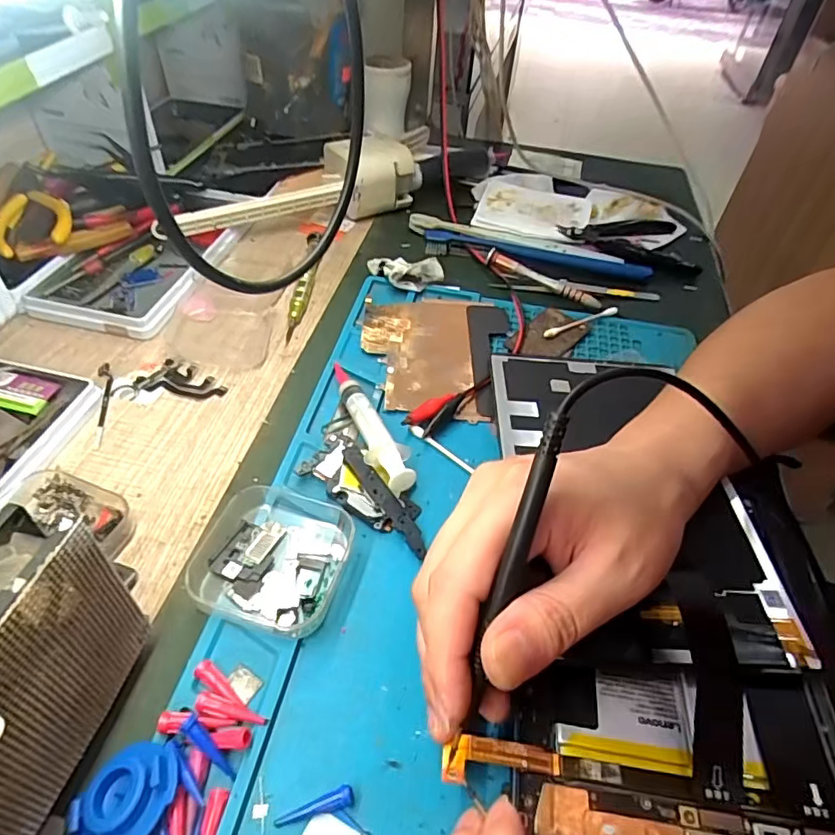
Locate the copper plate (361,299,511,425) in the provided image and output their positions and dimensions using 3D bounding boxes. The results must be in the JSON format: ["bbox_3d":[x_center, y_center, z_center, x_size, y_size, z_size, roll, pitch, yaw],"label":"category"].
[{"bbox_3d":[0.009,-0.048,0.369,0.093,0.005,0.112,8,47,4],"label":"copper plate"}]

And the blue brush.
[{"bbox_3d":[0.100,-0.137,0.461,0.185,0.008,0.024,10,47,6],"label":"blue brush"}]

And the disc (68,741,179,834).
[{"bbox_3d":[-0.100,0.130,0.190,0.030,0.011,0.035,25,50,19],"label":"disc"}]

